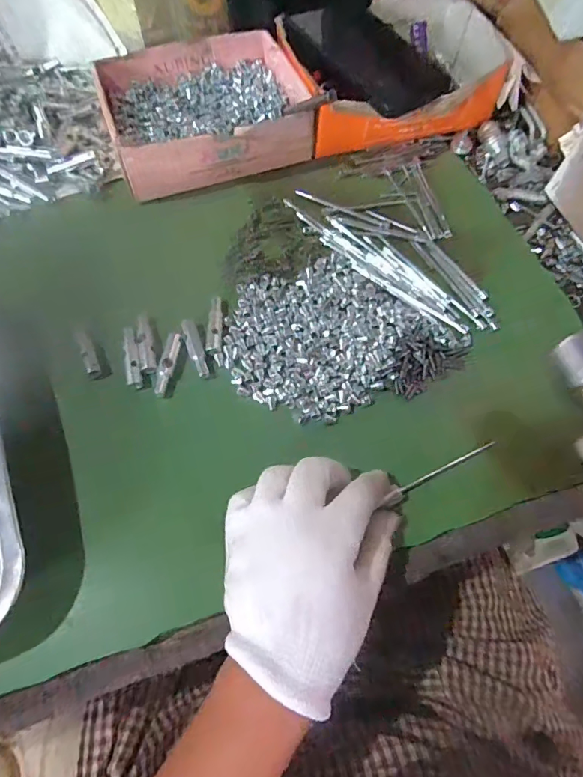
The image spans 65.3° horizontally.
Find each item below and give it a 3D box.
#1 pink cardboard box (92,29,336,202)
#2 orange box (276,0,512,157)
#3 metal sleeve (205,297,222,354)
[{"bbox_3d":[-0.083,-0.265,0.427,0.182,0.045,0.158,-19,68,-11],"label":"pink cardboard box"},{"bbox_3d":[0.097,-0.317,0.453,0.198,0.058,0.158,-8,66,-6],"label":"orange box"},{"bbox_3d":[-0.060,-0.050,0.356,0.009,0.006,0.049,3,65,-1],"label":"metal sleeve"}]

